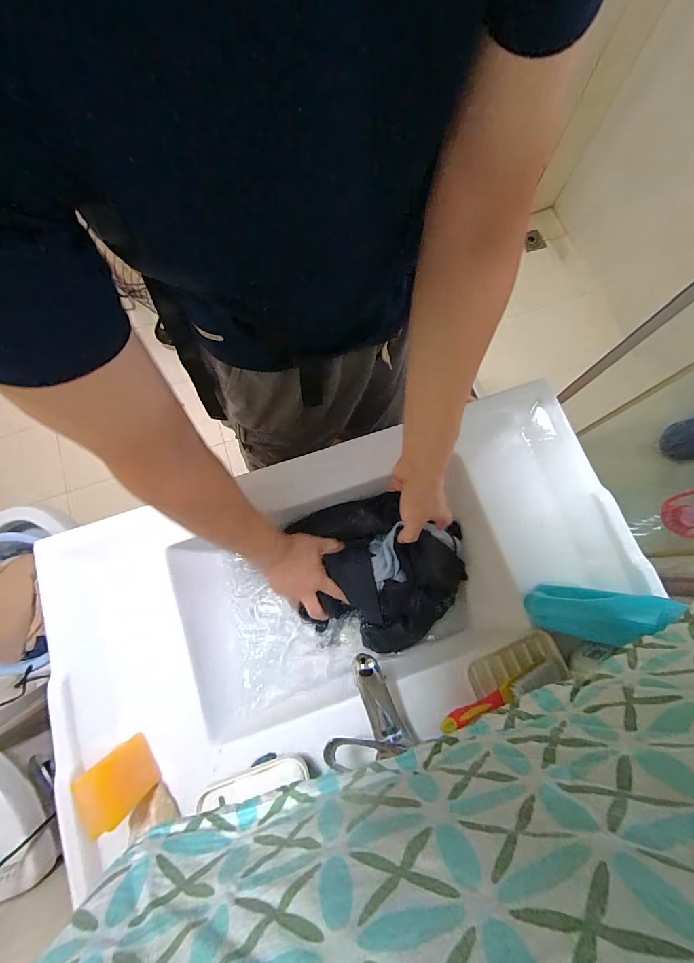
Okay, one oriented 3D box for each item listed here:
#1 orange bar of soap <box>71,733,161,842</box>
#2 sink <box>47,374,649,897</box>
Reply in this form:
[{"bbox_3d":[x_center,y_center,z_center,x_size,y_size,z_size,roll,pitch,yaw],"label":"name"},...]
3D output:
[{"bbox_3d":[-0.271,0.357,0.454,0.025,0.114,0.066,-32,79,-6],"label":"orange bar of soap"},{"bbox_3d":[-0.002,0.165,0.589,0.794,0.163,0.372,-18,78,-3],"label":"sink"}]

